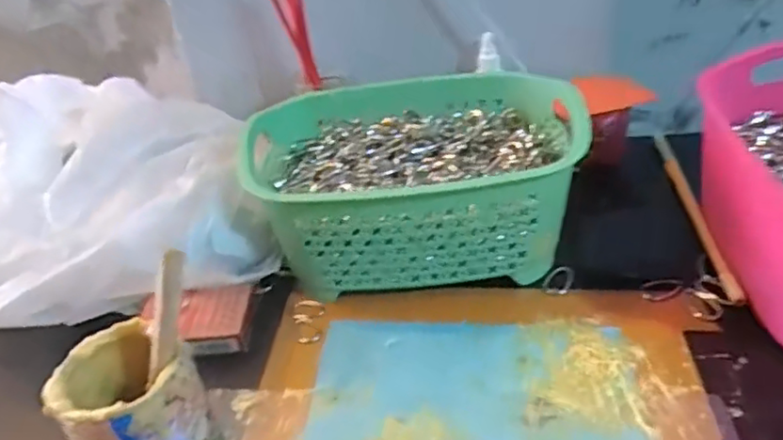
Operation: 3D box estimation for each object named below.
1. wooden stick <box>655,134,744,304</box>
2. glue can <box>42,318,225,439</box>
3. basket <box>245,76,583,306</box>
[{"bbox_3d":[0.274,-0.019,0.569,0.013,0.010,0.265,0,36,10],"label":"wooden stick"},{"bbox_3d":[-0.134,0.123,0.354,0.065,0.125,0.070,-5,35,4],"label":"glue can"},{"bbox_3d":[0.020,-0.037,0.550,0.264,0.118,0.202,-7,35,1],"label":"basket"}]

